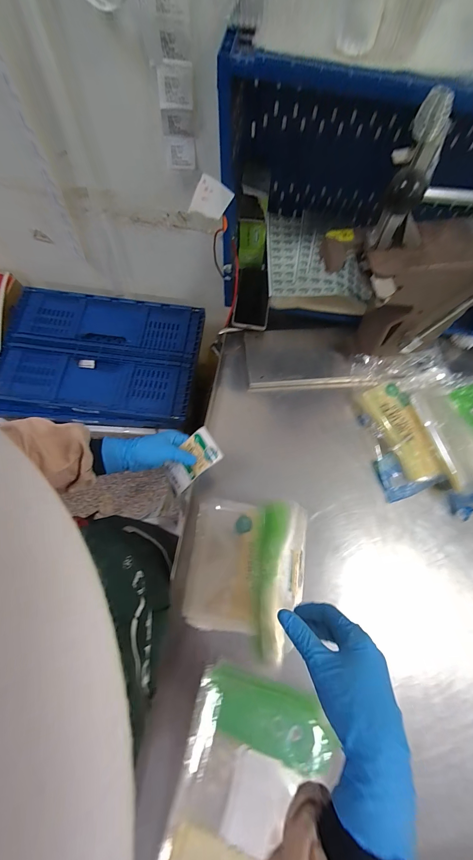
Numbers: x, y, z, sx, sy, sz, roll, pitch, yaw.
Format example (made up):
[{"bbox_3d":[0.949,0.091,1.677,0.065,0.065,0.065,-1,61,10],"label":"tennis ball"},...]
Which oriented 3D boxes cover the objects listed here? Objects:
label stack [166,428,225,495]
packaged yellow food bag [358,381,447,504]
[{"bbox_3d":[-0.079,0.059,0.518,0.062,0.017,0.120,46,107,12],"label":"label stack"},{"bbox_3d":[0.342,0.017,0.636,0.117,0.041,0.243,-13,73,-6],"label":"packaged yellow food bag"}]

